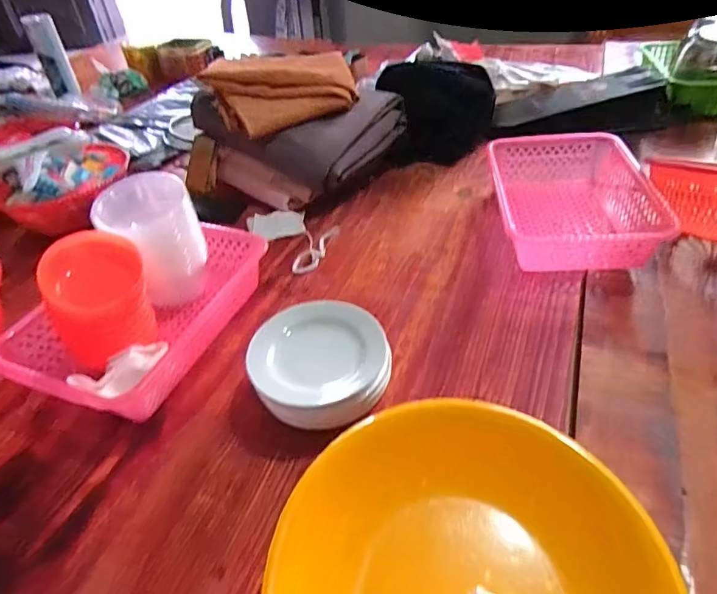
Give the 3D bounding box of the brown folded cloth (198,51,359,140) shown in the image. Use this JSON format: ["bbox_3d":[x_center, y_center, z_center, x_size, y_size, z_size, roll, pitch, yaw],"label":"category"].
[{"bbox_3d":[-0.127,-0.366,0.863,0.237,0.041,0.148,-25,83,-13],"label":"brown folded cloth"}]

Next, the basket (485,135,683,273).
[{"bbox_3d":[0.320,-0.150,0.762,0.210,0.082,0.298,-1,43,6],"label":"basket"}]

